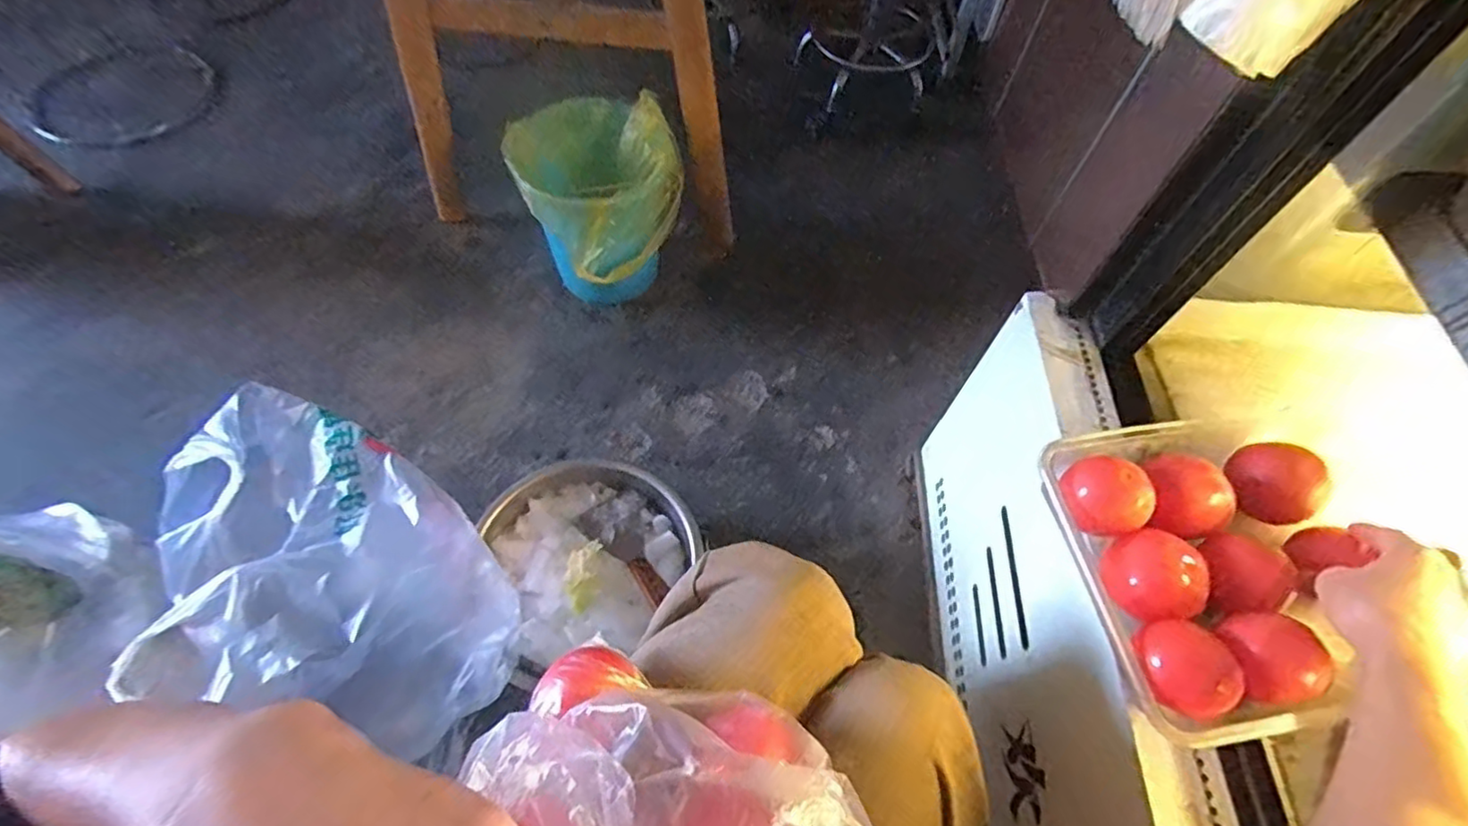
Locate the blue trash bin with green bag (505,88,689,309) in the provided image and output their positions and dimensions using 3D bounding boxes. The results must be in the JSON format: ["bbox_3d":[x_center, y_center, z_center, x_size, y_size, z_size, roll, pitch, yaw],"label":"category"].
[{"bbox_3d":[-0.230,-0.336,1.050,0.233,0.290,0.208,-37,68,-22],"label":"blue trash bin with green bag"}]

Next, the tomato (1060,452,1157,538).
[{"bbox_3d":[0.308,0.067,0.519,0.064,0.047,0.066,-24,64,-16],"label":"tomato"}]

